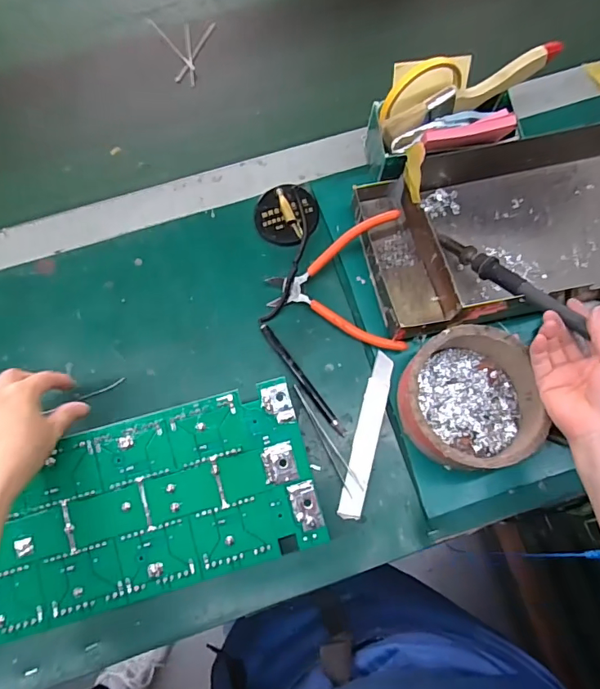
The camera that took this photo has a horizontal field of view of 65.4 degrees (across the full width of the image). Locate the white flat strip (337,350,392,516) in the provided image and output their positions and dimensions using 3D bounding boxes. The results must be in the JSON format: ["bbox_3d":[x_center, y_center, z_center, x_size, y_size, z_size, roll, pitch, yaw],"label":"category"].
[{"bbox_3d":[0.064,0.084,0.442,0.021,0.004,0.154,12,75,13],"label":"white flat strip"}]

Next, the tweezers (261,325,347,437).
[{"bbox_3d":[0.001,0.034,0.459,0.009,0.007,0.133,-35,75,-9],"label":"tweezers"}]

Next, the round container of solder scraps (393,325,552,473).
[{"bbox_3d":[0.155,0.049,0.426,0.114,0.050,0.118,0,73,1],"label":"round container of solder scraps"}]

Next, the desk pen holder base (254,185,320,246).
[{"bbox_3d":[-0.015,-0.140,0.506,0.067,0.018,0.064,0,73,1],"label":"desk pen holder base"}]

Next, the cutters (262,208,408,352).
[{"bbox_3d":[0.034,-0.059,0.473,0.134,0.022,0.131,-2,94,15],"label":"cutters"}]

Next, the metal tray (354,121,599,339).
[{"bbox_3d":[0.229,-0.127,0.472,0.326,0.058,0.184,-13,73,-3],"label":"metal tray"}]

